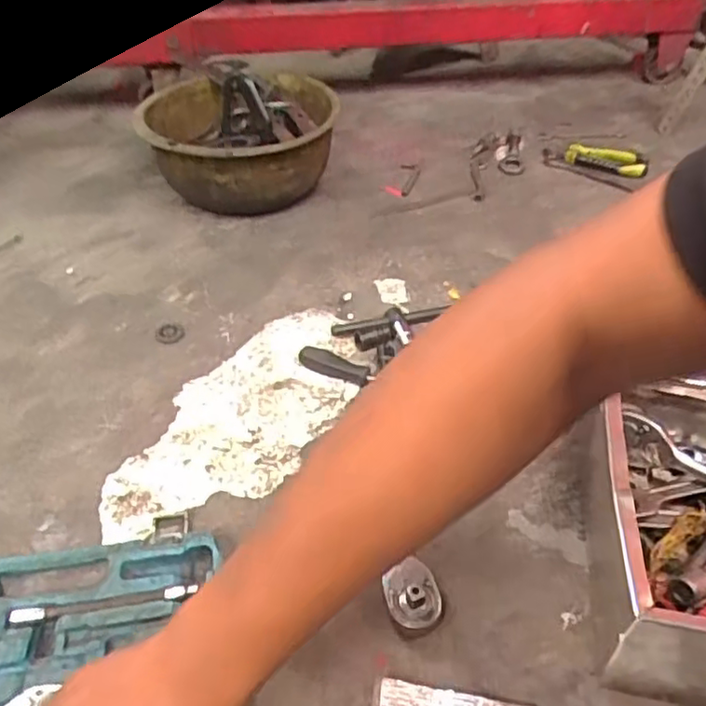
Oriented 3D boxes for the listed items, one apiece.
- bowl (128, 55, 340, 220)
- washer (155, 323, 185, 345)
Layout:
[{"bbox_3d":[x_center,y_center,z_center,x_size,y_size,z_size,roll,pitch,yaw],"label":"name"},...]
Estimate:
[{"bbox_3d":[-0.180,-0.346,1.041,0.279,0.161,0.317,-11,43,-10],"label":"bowl"},{"bbox_3d":[-0.224,-0.024,0.794,0.035,0.005,0.033,-1,42,1],"label":"washer"}]

